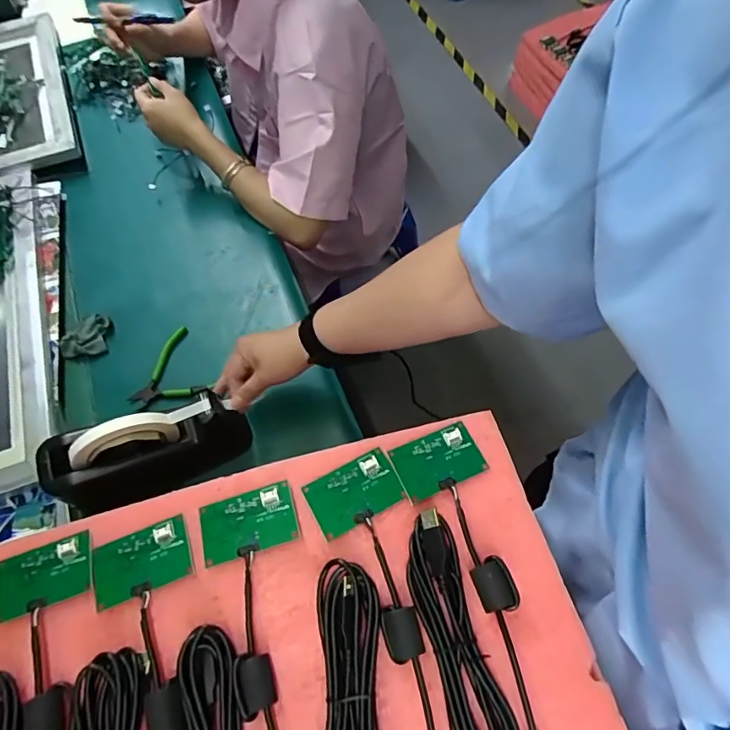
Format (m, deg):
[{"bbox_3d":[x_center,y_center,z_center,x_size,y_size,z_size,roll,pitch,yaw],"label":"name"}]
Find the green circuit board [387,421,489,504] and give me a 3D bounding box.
[{"bbox_3d":[0.058,0.075,0.386,0.067,0.006,0.044,-24,69,-6],"label":"green circuit board"}]

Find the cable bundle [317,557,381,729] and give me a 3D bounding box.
[{"bbox_3d":[-0.008,0.206,0.307,0.039,0.013,0.151,-5,68,1],"label":"cable bundle"}]

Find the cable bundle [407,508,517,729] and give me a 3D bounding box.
[{"bbox_3d":[0.060,0.182,0.322,0.038,0.016,0.162,-15,68,-3],"label":"cable bundle"}]

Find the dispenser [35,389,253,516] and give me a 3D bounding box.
[{"bbox_3d":[-0.233,0.091,0.533,0.198,0.114,0.066,-19,67,-9],"label":"dispenser"}]

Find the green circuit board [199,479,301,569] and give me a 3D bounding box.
[{"bbox_3d":[-0.085,0.115,0.358,0.068,0.009,0.044,-17,68,-4],"label":"green circuit board"}]

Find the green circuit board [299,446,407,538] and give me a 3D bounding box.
[{"bbox_3d":[-0.008,0.096,0.370,0.068,0.006,0.044,-28,69,-8],"label":"green circuit board"}]

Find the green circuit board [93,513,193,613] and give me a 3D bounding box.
[{"bbox_3d":[-0.162,0.142,0.354,0.069,0.009,0.045,-21,69,-5],"label":"green circuit board"}]

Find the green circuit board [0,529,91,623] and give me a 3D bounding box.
[{"bbox_3d":[-0.234,0.153,0.356,0.067,0.007,0.044,-20,68,-5],"label":"green circuit board"}]

